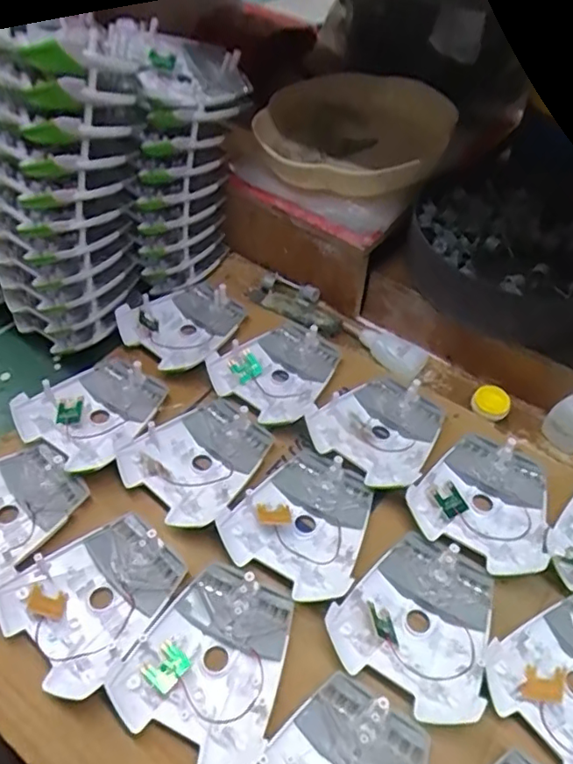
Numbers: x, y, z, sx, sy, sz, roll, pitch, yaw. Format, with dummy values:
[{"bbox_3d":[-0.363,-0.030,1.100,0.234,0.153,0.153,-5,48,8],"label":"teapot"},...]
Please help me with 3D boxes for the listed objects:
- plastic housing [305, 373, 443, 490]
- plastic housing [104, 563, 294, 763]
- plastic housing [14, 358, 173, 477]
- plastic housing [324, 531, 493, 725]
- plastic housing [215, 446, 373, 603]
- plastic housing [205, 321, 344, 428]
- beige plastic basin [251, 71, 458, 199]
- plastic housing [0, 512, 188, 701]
[{"bbox_3d":[0.083,0.038,0.473,0.108,0.031,0.093,-35,60,-26],"label":"plastic housing"},{"bbox_3d":[-0.047,0.172,0.357,0.094,0.019,0.104,19,54,13],"label":"plastic housing"},{"bbox_3d":[-0.159,0.021,0.473,0.093,0.030,0.104,28,56,19],"label":"plastic housing"},{"bbox_3d":[0.090,0.155,0.376,0.096,0.023,0.105,27,56,18],"label":"plastic housing"},{"bbox_3d":[0.013,0.099,0.417,0.096,0.017,0.104,26,55,17],"label":"plastic housing"},{"bbox_3d":[-0.006,-0.012,0.516,0.094,0.027,0.108,34,58,23],"label":"plastic housing"},{"bbox_3d":[0.072,-0.257,0.591,0.192,0.050,0.198,1,52,-1],"label":"beige plastic basin"},{"bbox_3d":[-0.129,0.143,0.382,0.095,0.022,0.104,36,59,24],"label":"plastic housing"}]

